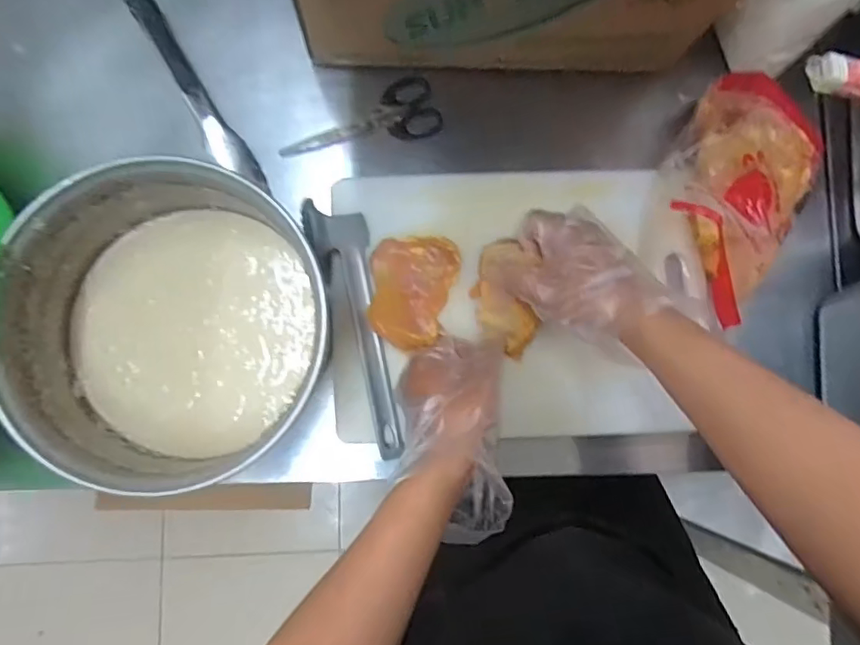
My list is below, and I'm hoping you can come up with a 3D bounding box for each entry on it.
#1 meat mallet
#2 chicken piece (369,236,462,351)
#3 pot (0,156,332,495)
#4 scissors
[{"bbox_3d":[-0.061,0.008,0.491,0.050,0.031,0.227,-13,85,-6],"label":"meat mallet"},{"bbox_3d":[-0.013,-0.028,0.497,0.078,0.017,0.098,1,84,-5],"label":"chicken piece"},{"bbox_3d":[-0.191,0.001,0.447,0.217,0.132,0.224,0,84,-5],"label":"pot"},{"bbox_3d":[-0.069,-0.198,0.534,0.154,0.018,0.056,-13,85,-6],"label":"scissors"}]

